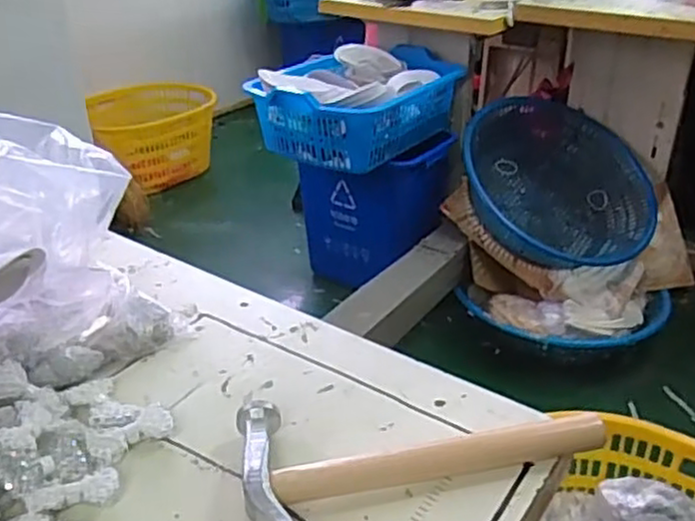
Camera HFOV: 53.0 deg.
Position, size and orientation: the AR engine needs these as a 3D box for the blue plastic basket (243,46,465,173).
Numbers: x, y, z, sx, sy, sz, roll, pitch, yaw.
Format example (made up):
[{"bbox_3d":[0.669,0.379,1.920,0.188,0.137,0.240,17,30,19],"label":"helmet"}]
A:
[{"bbox_3d":[0.046,-0.376,1.767,0.311,0.208,0.479,26,39,37],"label":"blue plastic basket"}]

